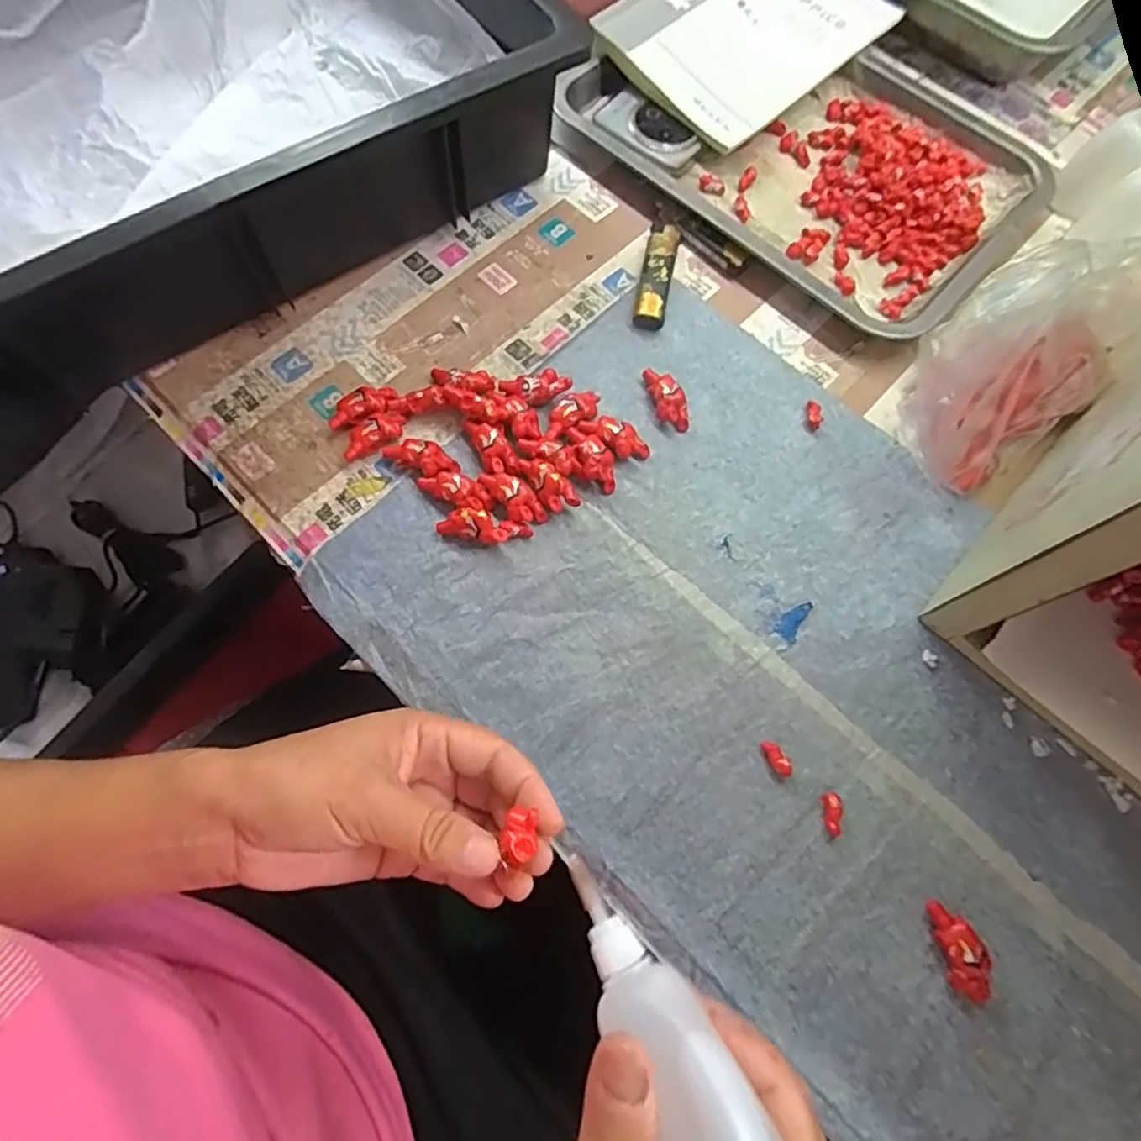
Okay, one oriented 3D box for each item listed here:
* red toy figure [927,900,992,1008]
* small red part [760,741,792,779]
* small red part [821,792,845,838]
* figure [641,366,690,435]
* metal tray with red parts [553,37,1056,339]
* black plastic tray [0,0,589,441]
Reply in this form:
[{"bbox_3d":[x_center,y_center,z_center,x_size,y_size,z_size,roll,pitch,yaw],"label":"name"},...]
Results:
[{"bbox_3d":[0.176,0.173,0.289,0.020,0.015,0.043,-4,71,-3],"label":"red toy figure"},{"bbox_3d":[0.103,0.094,0.319,0.009,0.006,0.019,-34,76,-12],"label":"small red part"},{"bbox_3d":[0.127,0.118,0.311,0.009,0.008,0.020,-1,72,-3],"label":"small red part"},{"bbox_3d":[0.058,-0.103,0.382,0.017,0.013,0.042,-16,72,-7],"label":"figure"},{"bbox_3d":[0.176,-0.313,0.460,0.308,0.024,0.243,38,74,11],"label":"metal tray with red parts"},{"bbox_3d":[-0.259,-0.282,0.390,0.436,0.088,0.310,-34,75,-12],"label":"black plastic tray"}]

